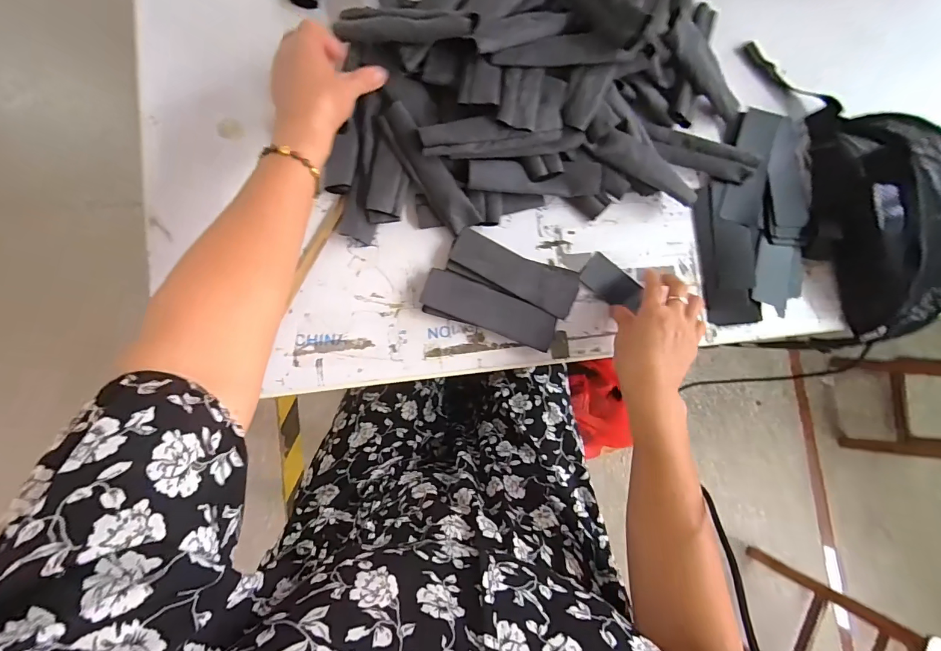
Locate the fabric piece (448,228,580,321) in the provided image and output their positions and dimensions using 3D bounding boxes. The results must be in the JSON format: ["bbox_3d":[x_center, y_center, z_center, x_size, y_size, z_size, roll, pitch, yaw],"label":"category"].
[{"bbox_3d":[0.050,-0.060,0.479,0.145,0.019,0.052,23,82,-6],"label":"fabric piece"}]

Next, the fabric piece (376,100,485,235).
[{"bbox_3d":[-0.045,-0.166,0.455,0.038,0.018,0.144,-34,107,16],"label":"fabric piece"}]

